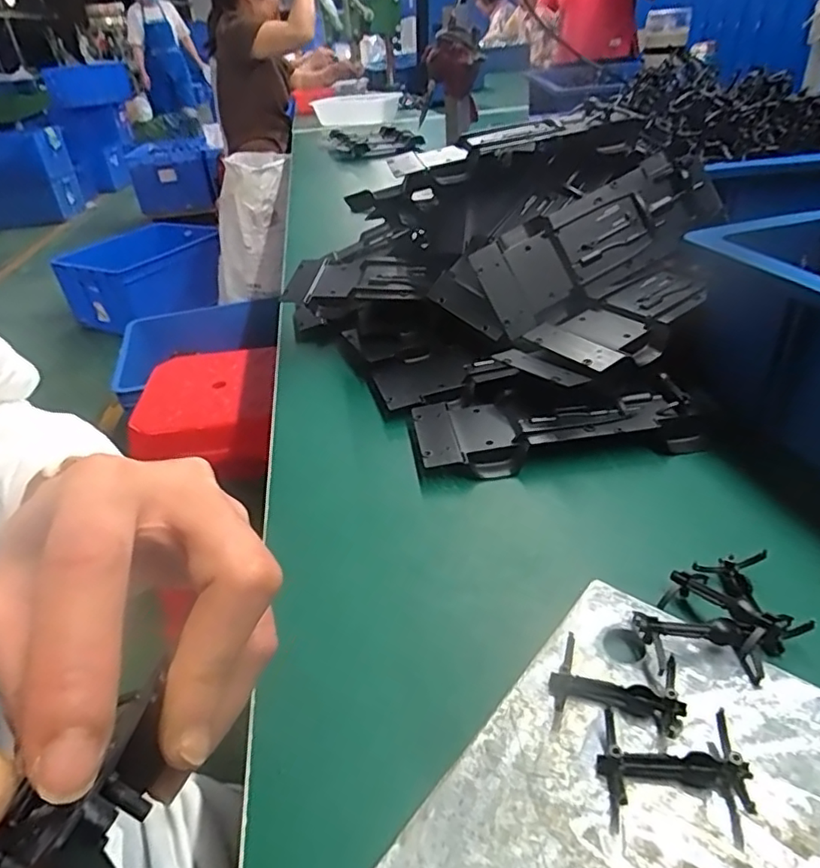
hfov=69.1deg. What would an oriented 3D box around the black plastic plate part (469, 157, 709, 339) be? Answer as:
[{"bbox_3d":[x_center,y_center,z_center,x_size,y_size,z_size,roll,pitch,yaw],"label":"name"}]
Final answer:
[{"bbox_3d":[0.135,-0.155,0.455,0.182,0.068,0.012,-35,2,0],"label":"black plastic plate part"}]

